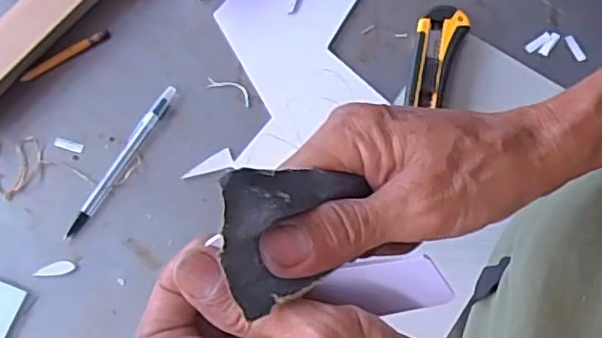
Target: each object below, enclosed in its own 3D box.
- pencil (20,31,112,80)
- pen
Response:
[{"bbox_3d":[-0.209,-0.101,0.551,0.084,0.004,0.009,-32,76,-9],"label":"pencil"},{"bbox_3d":[-0.150,-0.008,0.519,0.011,0.006,0.149,30,76,9],"label":"pen"}]

